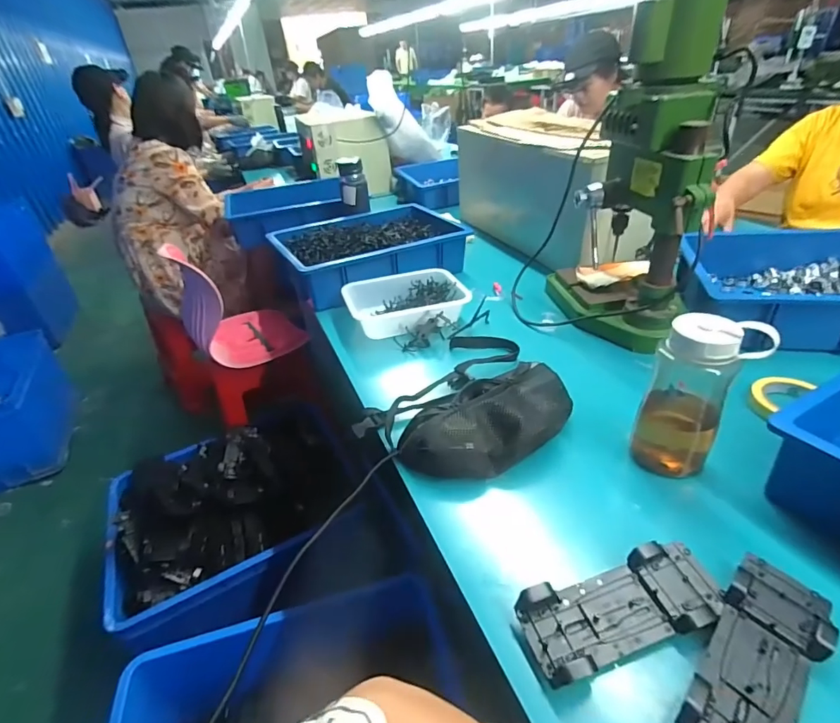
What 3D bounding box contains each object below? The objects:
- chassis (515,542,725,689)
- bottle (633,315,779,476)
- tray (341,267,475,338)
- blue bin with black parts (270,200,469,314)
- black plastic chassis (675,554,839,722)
[{"bbox_3d":[0.193,0.232,0.419,0.193,0.023,0.076,-14,35,-11],"label":"chassis"},{"bbox_3d":[0.341,0.044,0.550,0.104,0.206,0.084,18,41,31],"label":"bottle"},{"bbox_3d":[-0.025,-0.128,0.932,0.240,0.061,0.161,-16,36,-14],"label":"tray"},{"bbox_3d":[-0.116,-0.280,1.125,0.454,0.118,0.310,-19,36,-17],"label":"blue bin with black parts"},{"bbox_3d":[0.296,0.252,0.376,0.077,0.023,0.203,26,46,38],"label":"black plastic chassis"}]

